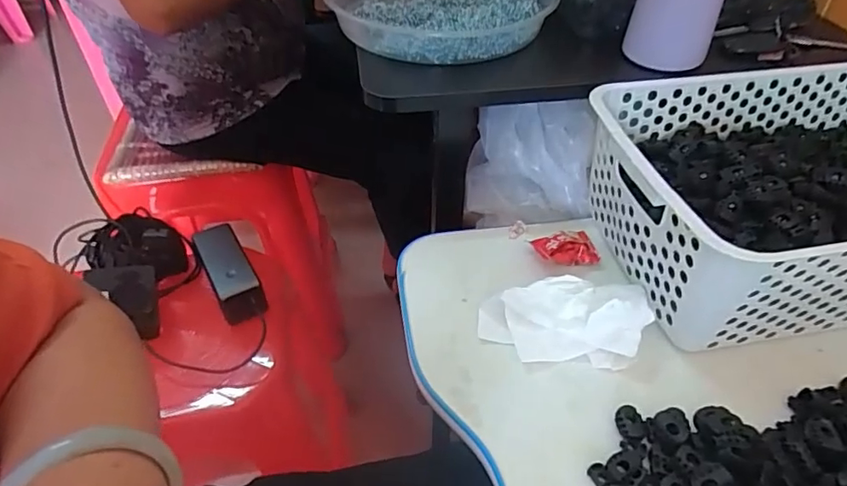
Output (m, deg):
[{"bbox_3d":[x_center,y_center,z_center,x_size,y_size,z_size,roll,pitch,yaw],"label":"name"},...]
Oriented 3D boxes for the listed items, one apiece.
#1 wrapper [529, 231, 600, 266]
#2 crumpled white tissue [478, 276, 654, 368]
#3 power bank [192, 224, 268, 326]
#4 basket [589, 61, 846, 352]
[{"bbox_3d":[0.121,0.006,0.447,0.055,0.023,0.025,9,42,-11],"label":"wrapper"},{"bbox_3d":[0.100,0.049,0.388,0.115,0.033,0.066,4,44,4],"label":"crumpled white tissue"},{"bbox_3d":[-0.228,0.033,0.638,0.048,0.040,0.143,-24,47,-22],"label":"power bank"},{"bbox_3d":[0.297,-0.038,0.422,0.317,0.108,0.200,-8,44,-9],"label":"basket"}]

